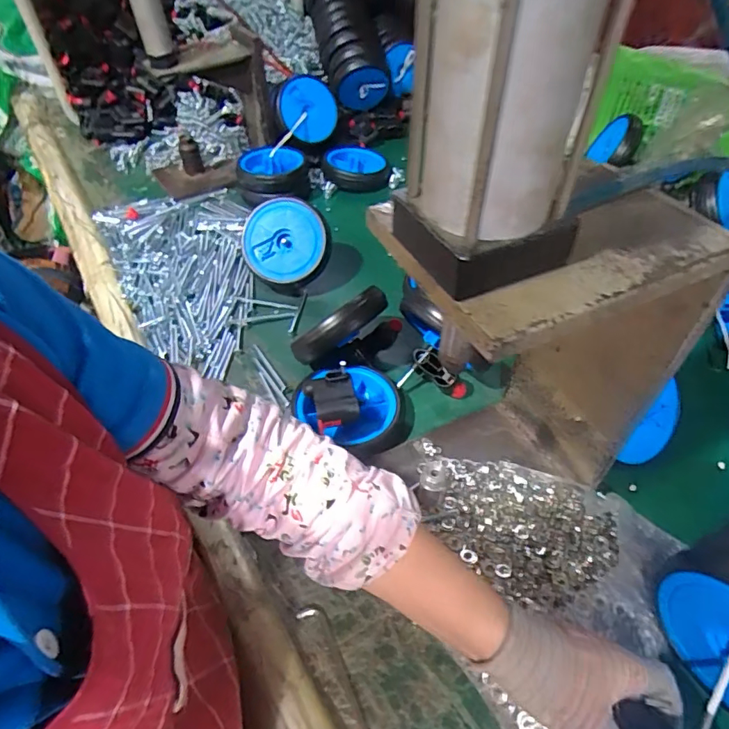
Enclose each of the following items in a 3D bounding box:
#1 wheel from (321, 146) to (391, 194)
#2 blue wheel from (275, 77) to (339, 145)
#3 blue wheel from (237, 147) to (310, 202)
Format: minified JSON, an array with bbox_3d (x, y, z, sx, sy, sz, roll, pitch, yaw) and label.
[{"bbox_3d":[-0.017,-0.389,0.987,0.133,0.046,0.123,0,47,0],"label":"wheel"},{"bbox_3d":[-0.115,-0.508,0.985,0.119,0.112,0.024,3,28,-16],"label":"blue wheel"},{"bbox_3d":[-0.171,-0.357,0.928,0.130,0.053,0.126,-9,47,-8],"label":"blue wheel"}]

